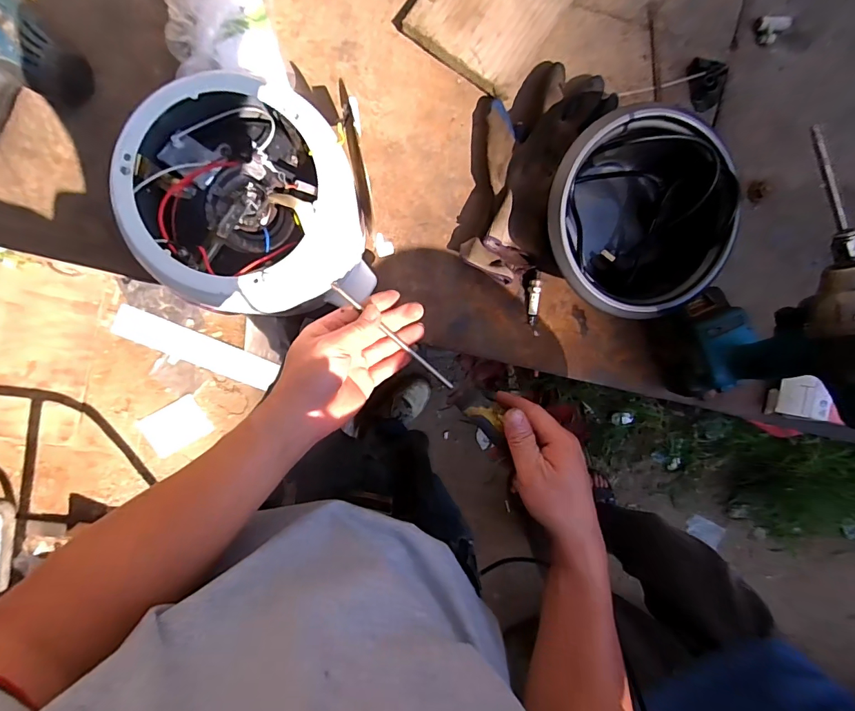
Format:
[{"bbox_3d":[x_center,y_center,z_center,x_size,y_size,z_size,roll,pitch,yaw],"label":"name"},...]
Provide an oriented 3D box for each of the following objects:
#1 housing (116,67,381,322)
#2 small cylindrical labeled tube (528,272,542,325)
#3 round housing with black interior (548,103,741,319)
[{"bbox_3d":[-0.155,-0.135,0.390,0.168,0.124,0.178,0,93,-5],"label":"housing"},{"bbox_3d":[0.126,-0.067,0.506,0.014,0.014,0.061,5,92,-6],"label":"small cylindrical labeled tube"},{"bbox_3d":[0.213,-0.141,0.458,0.191,0.099,0.182,0,95,-4],"label":"round housing with black interior"}]

